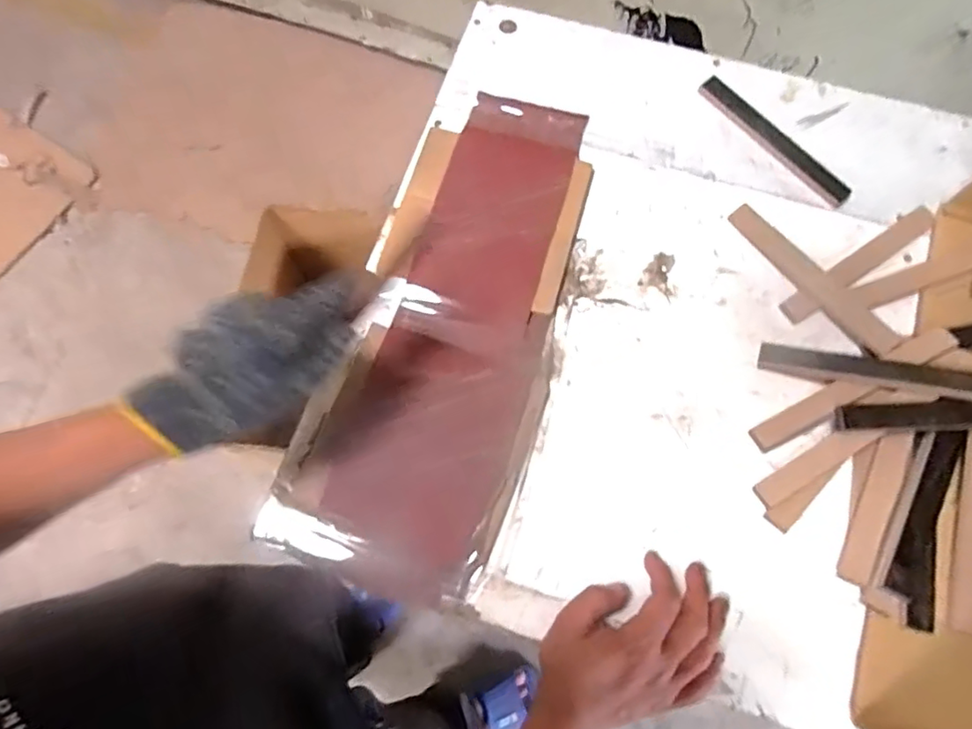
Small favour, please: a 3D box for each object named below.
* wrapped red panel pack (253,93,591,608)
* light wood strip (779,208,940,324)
[{"bbox_3d":[-0.026,-0.045,0.514,0.184,0.015,0.450,15,73,5],"label":"wrapped red panel pack"},{"bbox_3d":[0.339,-0.090,0.532,0.177,0.004,0.023,-33,76,-8],"label":"light wood strip"}]

